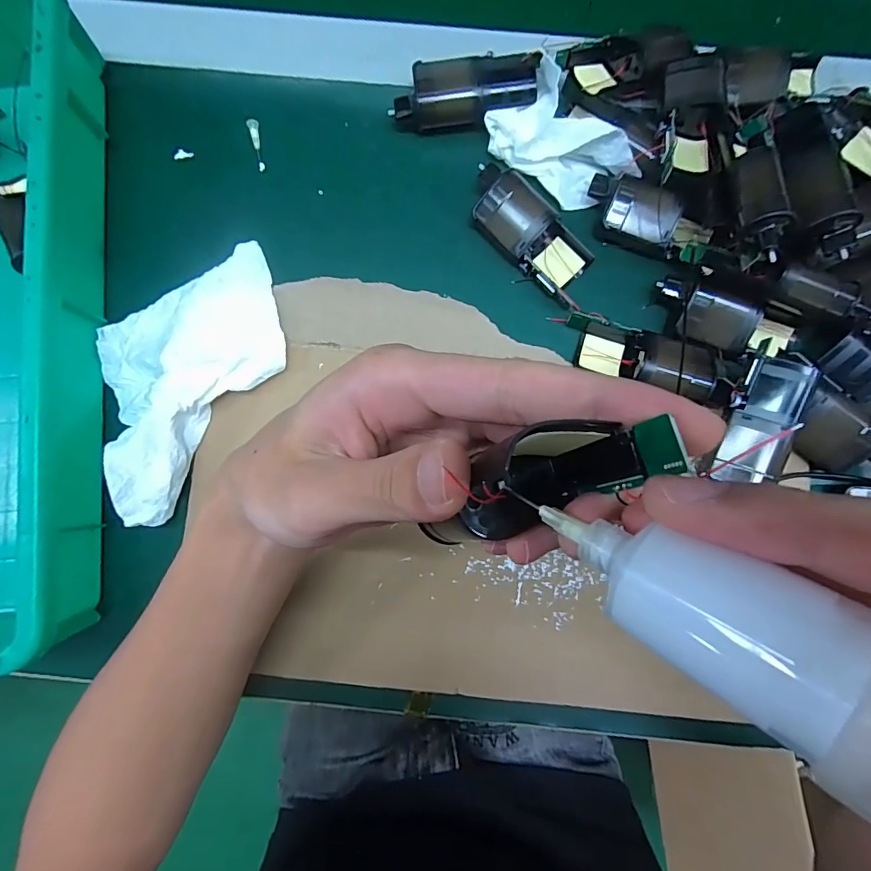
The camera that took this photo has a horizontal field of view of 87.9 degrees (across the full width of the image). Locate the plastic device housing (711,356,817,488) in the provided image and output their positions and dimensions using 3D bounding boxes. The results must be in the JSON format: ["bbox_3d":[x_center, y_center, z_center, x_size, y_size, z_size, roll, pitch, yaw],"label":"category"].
[{"bbox_3d":[0.185,-0.007,0.256,0.032,0.022,0.070,17,100,2],"label":"plastic device housing"}]

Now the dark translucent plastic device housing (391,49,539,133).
[{"bbox_3d":[0.019,-0.219,0.292,0.089,0.029,0.034,-2,83,0],"label":"dark translucent plastic device housing"}]

